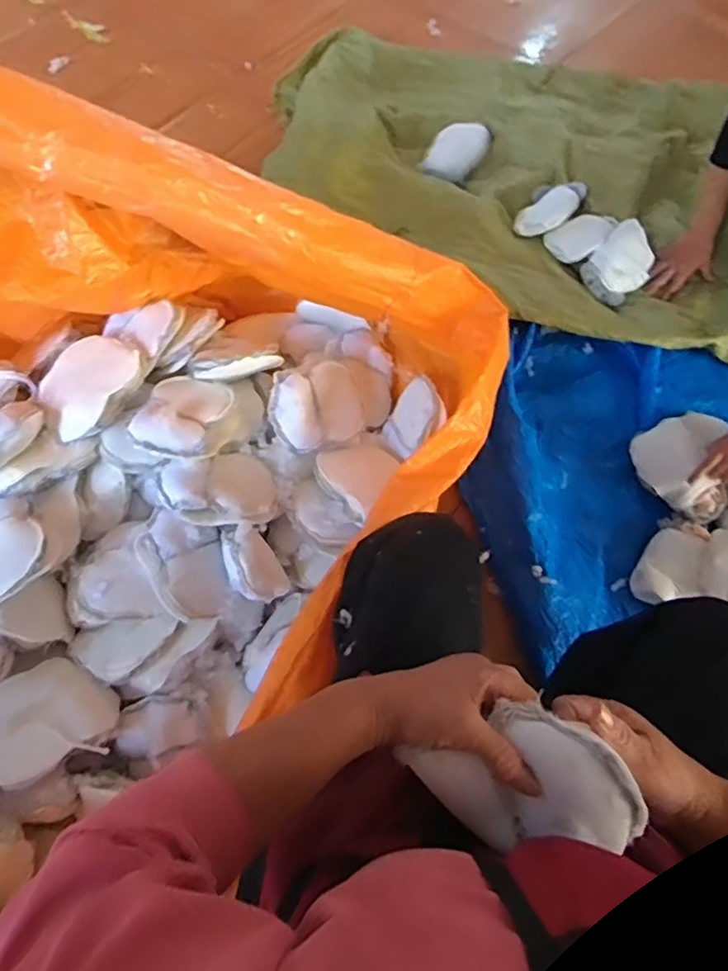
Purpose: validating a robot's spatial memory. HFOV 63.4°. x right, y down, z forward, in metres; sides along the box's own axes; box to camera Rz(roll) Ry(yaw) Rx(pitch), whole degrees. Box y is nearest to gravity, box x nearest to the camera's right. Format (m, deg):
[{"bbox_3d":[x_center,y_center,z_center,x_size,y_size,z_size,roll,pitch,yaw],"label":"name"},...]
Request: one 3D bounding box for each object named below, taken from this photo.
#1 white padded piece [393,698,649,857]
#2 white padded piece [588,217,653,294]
[{"bbox_3d":[0.104,0.203,0.399,0.115,0.064,0.104,-23,70,-11],"label":"white padded piece"},{"bbox_3d":[0.553,-0.481,1.254,0.130,0.018,0.130,0,92,-3],"label":"white padded piece"}]

